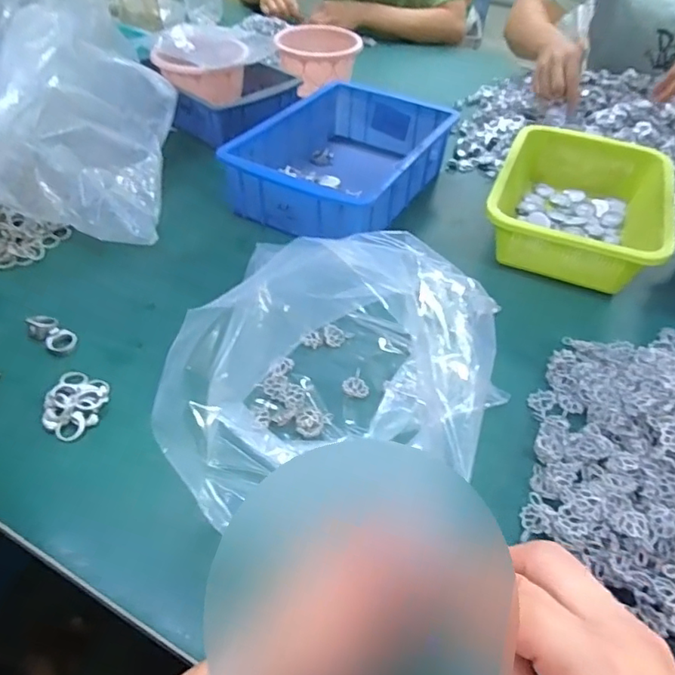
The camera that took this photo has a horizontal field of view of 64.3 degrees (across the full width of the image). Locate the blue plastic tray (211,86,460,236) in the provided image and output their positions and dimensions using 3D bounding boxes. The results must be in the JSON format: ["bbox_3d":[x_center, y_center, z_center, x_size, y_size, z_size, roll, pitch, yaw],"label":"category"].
[{"bbox_3d":[0.011,-0.242,0.727,0.206,0.079,0.294,22,48,18],"label":"blue plastic tray"}]

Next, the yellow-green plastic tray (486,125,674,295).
[{"bbox_3d":[0.307,-0.180,0.686,0.188,0.080,0.287,19,47,15],"label":"yellow-green plastic tray"}]

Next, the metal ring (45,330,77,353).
[{"bbox_3d":[-0.265,0.004,0.515,0.026,0.010,0.022,-27,53,-27],"label":"metal ring"}]

